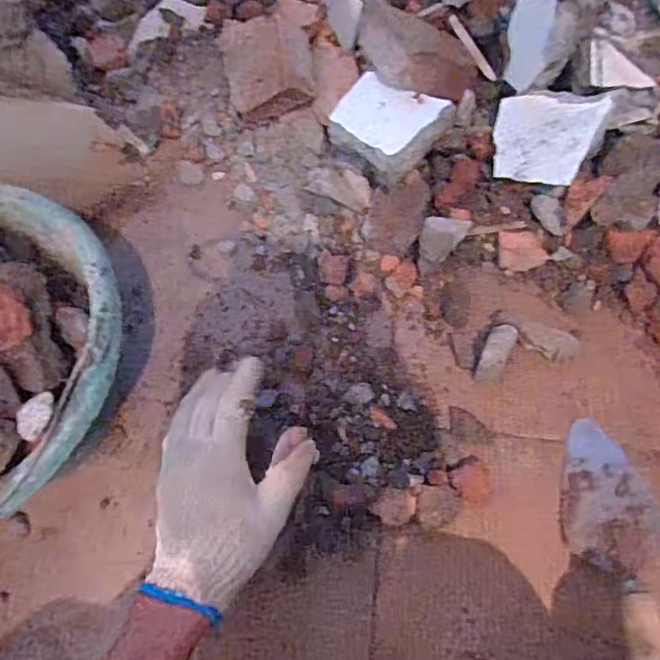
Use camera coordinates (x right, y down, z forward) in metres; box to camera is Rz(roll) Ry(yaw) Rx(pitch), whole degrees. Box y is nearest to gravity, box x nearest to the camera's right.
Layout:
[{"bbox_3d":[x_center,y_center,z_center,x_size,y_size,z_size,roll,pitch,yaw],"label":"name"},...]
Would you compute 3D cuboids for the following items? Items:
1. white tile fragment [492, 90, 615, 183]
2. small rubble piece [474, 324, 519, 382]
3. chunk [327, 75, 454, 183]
[{"bbox_3d":[0.199,-0.177,0.534,0.095,0.010,0.078,18,109,31],"label":"white tile fragment"},{"bbox_3d":[0.160,0.023,0.554,0.026,0.030,0.057,24,71,10],"label":"small rubble piece"},{"bbox_3d":[0.056,-0.200,0.555,0.097,0.040,0.090,38,72,15],"label":"chunk"}]

